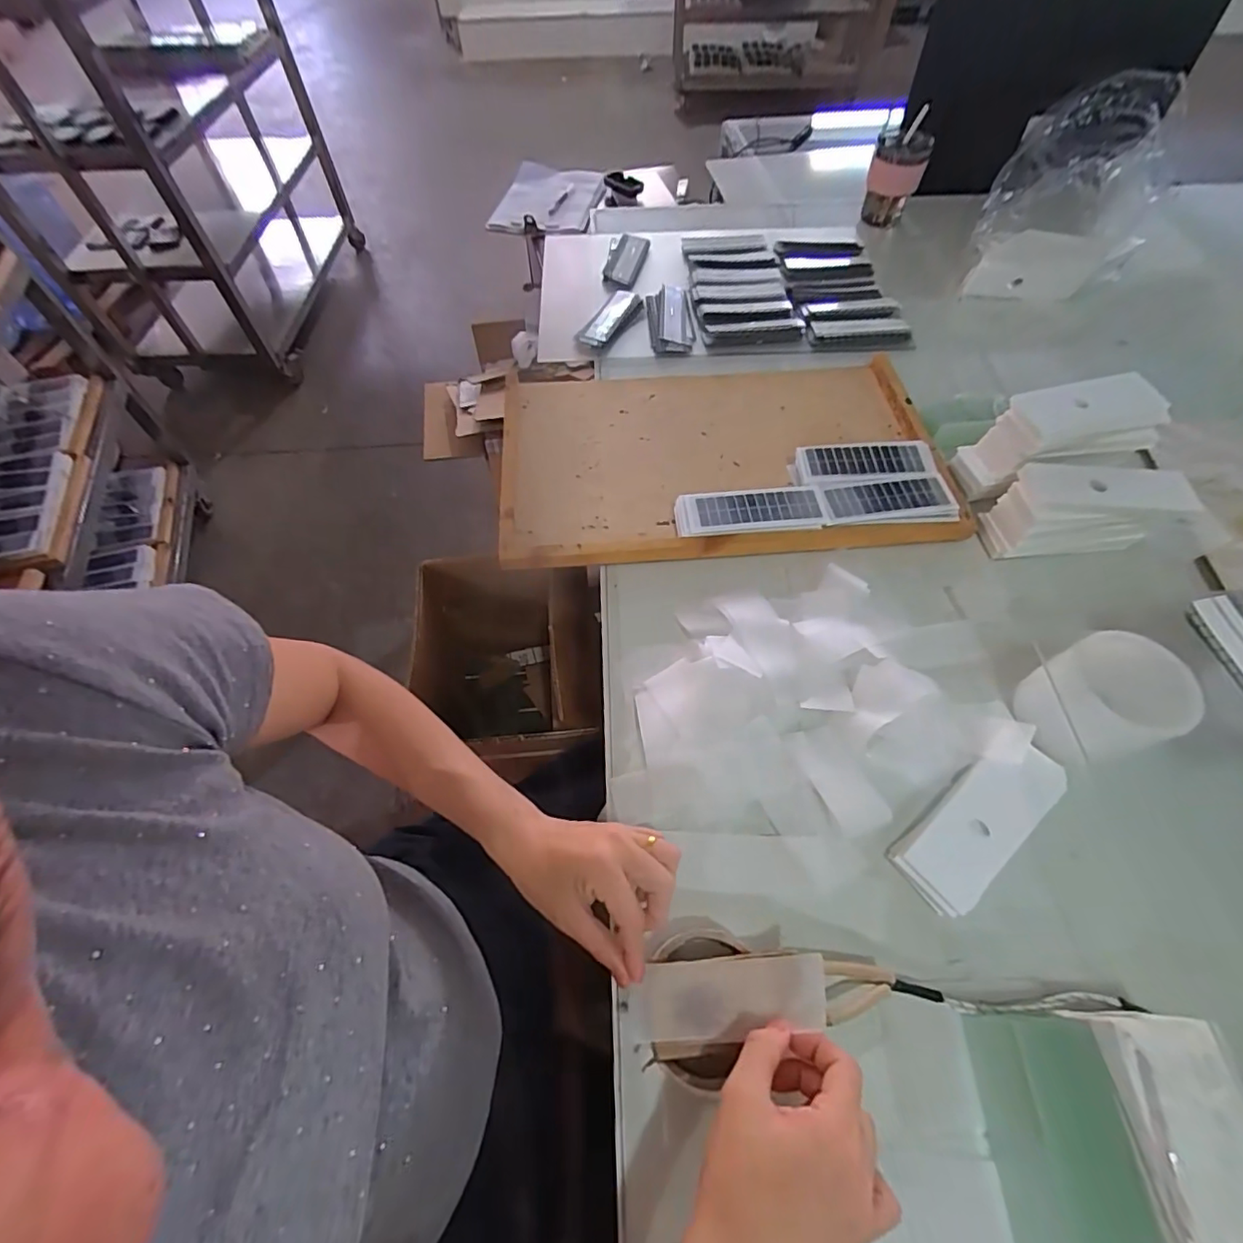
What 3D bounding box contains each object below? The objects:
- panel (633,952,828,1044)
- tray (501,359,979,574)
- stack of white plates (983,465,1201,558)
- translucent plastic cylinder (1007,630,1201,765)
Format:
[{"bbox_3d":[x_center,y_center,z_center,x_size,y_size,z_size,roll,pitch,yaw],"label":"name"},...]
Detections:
[{"bbox_3d":[0.069,0.245,0.365,0.123,0.006,0.044,-8,53,6],"label":"panel"},{"bbox_3d":[0.113,-0.209,0.654,0.493,0.030,0.306,-6,59,-2],"label":"tray"},{"bbox_3d":[0.464,-0.113,0.574,0.159,0.078,0.068,-3,59,0],"label":"stack of white plates"},{"bbox_3d":[0.386,0.067,0.458,0.088,0.082,0.084,-1,59,1],"label":"translucent plastic cylinder"}]

